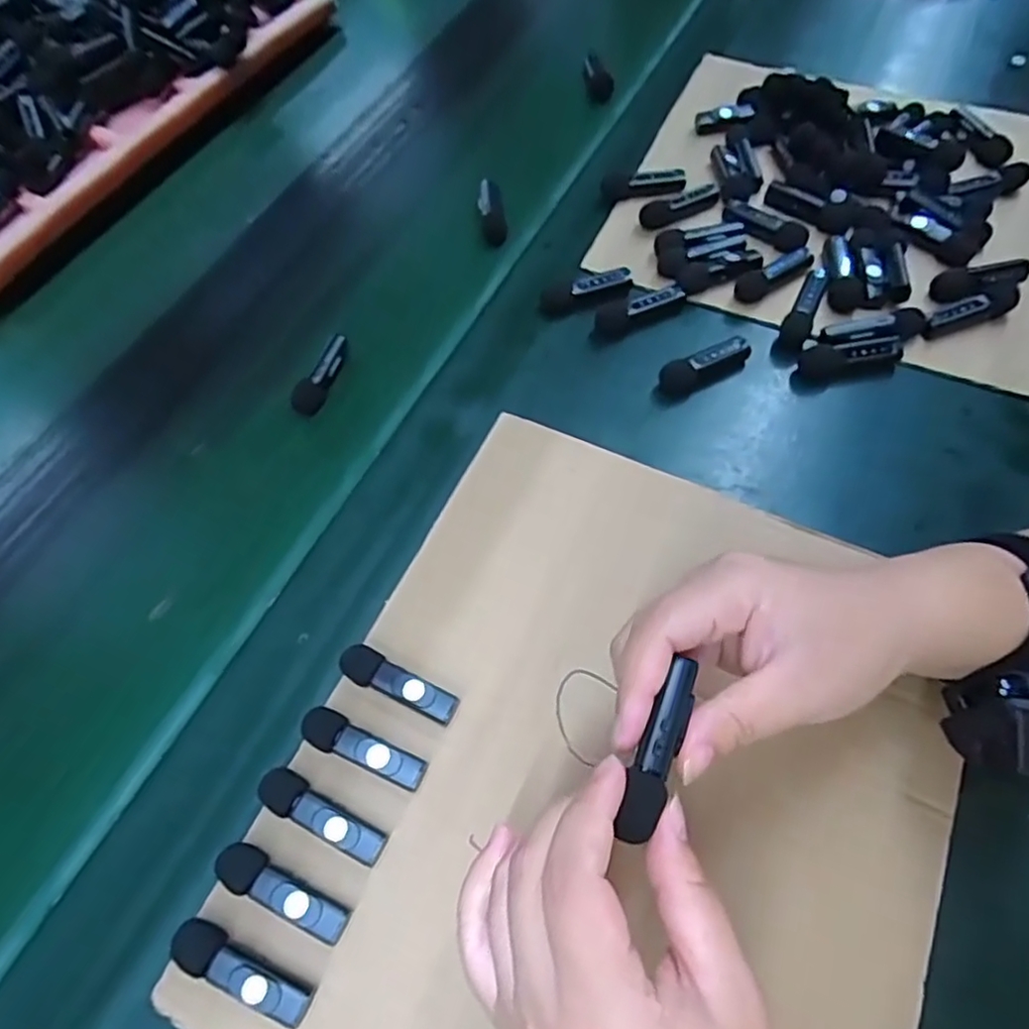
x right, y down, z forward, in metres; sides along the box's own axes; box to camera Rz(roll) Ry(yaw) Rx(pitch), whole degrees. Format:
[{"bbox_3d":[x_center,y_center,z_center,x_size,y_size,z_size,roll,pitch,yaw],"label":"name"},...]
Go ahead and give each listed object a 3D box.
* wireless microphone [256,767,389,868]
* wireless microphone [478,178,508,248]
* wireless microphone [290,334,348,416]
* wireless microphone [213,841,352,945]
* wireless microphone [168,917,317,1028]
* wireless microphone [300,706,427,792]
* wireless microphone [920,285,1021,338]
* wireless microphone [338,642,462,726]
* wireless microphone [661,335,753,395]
[{"bbox_3d":[-0.092,0.143,0.312,0.066,0.015,0.018,22,66,14],"label":"wireless microphone"},{"bbox_3d":[-0.019,-0.242,0.521,0.019,0.012,0.065,-10,62,-2],"label":"wireless microphone"},{"bbox_3d":[-0.133,-0.099,0.459,0.015,0.019,0.062,22,66,14],"label":"wireless microphone"},{"bbox_3d":[-0.106,0.171,0.298,0.065,0.013,0.018,22,66,14],"label":"wireless microphone"},{"bbox_3d":[-0.118,0.197,0.284,0.065,0.016,0.017,19,65,13],"label":"wireless microphone"},{"bbox_3d":[-0.075,0.116,0.325,0.065,0.015,0.018,22,66,14],"label":"wireless microphone"},{"bbox_3d":[0.301,-0.135,0.432,0.066,0.014,0.020,-18,63,-6],"label":"wireless microphone"},{"bbox_3d":[-0.060,0.088,0.340,0.064,0.015,0.018,21,66,14],"label":"wireless microphone"},{"bbox_3d":[0.125,-0.096,0.430,0.062,0.019,0.018,-22,64,-8],"label":"wireless microphone"}]

